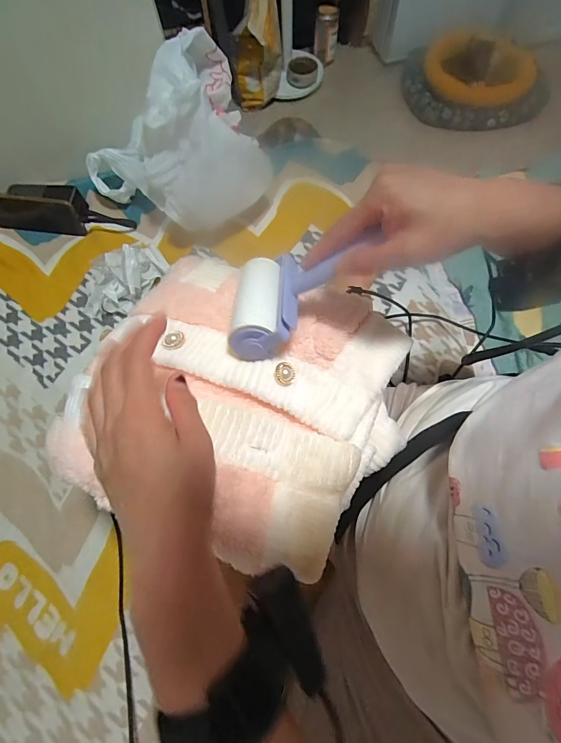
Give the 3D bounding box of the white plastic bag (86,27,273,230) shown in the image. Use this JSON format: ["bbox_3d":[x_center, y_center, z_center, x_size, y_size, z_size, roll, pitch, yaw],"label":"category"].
[{"bbox_3d":[-0.165,-0.377,0.599,0.290,0.187,0.239,-36,73,-12],"label":"white plastic bag"}]

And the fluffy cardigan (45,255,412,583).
[{"bbox_3d":[-0.032,0.018,0.339,0.274,0.070,0.267,18,73,6],"label":"fluffy cardigan"}]

